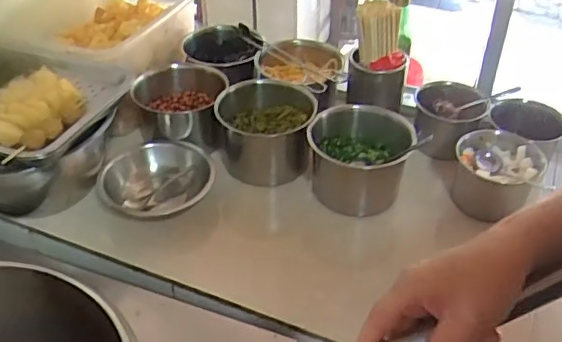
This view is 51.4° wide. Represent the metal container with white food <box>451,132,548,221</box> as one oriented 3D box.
[{"bbox_3d":[0.389,0.008,1.060,0.145,0.102,0.154,0,39,0],"label":"metal container with white food"}]

